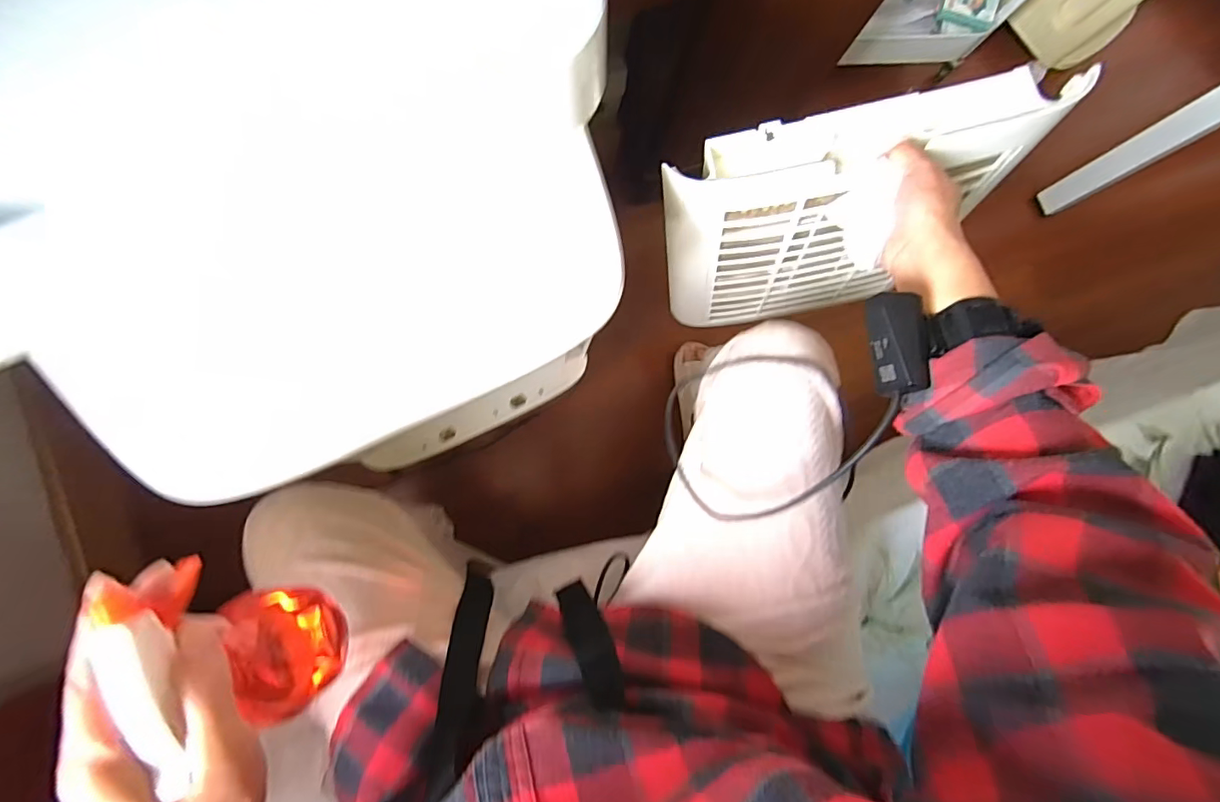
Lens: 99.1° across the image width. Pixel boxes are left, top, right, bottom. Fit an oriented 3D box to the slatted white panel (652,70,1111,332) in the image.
[{"bbox_3d":[0.231,-0.184,0.589,0.327,0.337,0.054,-9,74,6],"label":"slatted white panel"}]

